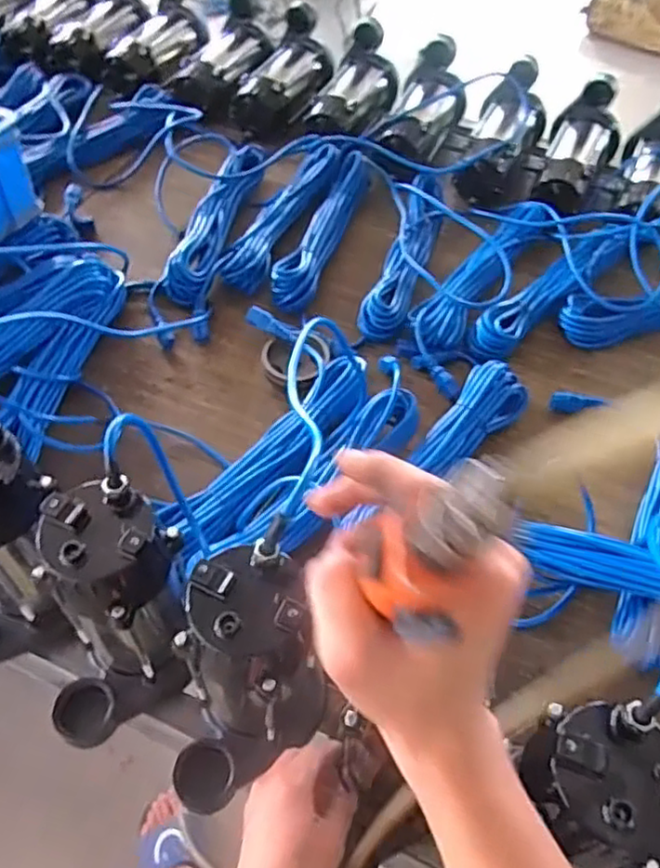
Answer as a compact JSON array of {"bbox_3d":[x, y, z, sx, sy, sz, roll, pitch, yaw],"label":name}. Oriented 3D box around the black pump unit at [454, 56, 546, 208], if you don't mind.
[{"bbox_3d":[0.297,-0.521,1.145,0.117,0.106,0.268,20,69,12],"label":"black pump unit"}]

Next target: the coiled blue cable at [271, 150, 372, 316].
[{"bbox_3d":[-0.012,-0.325,1.039,0.066,0.046,0.351,16,55,9],"label":"coiled blue cable"}]

